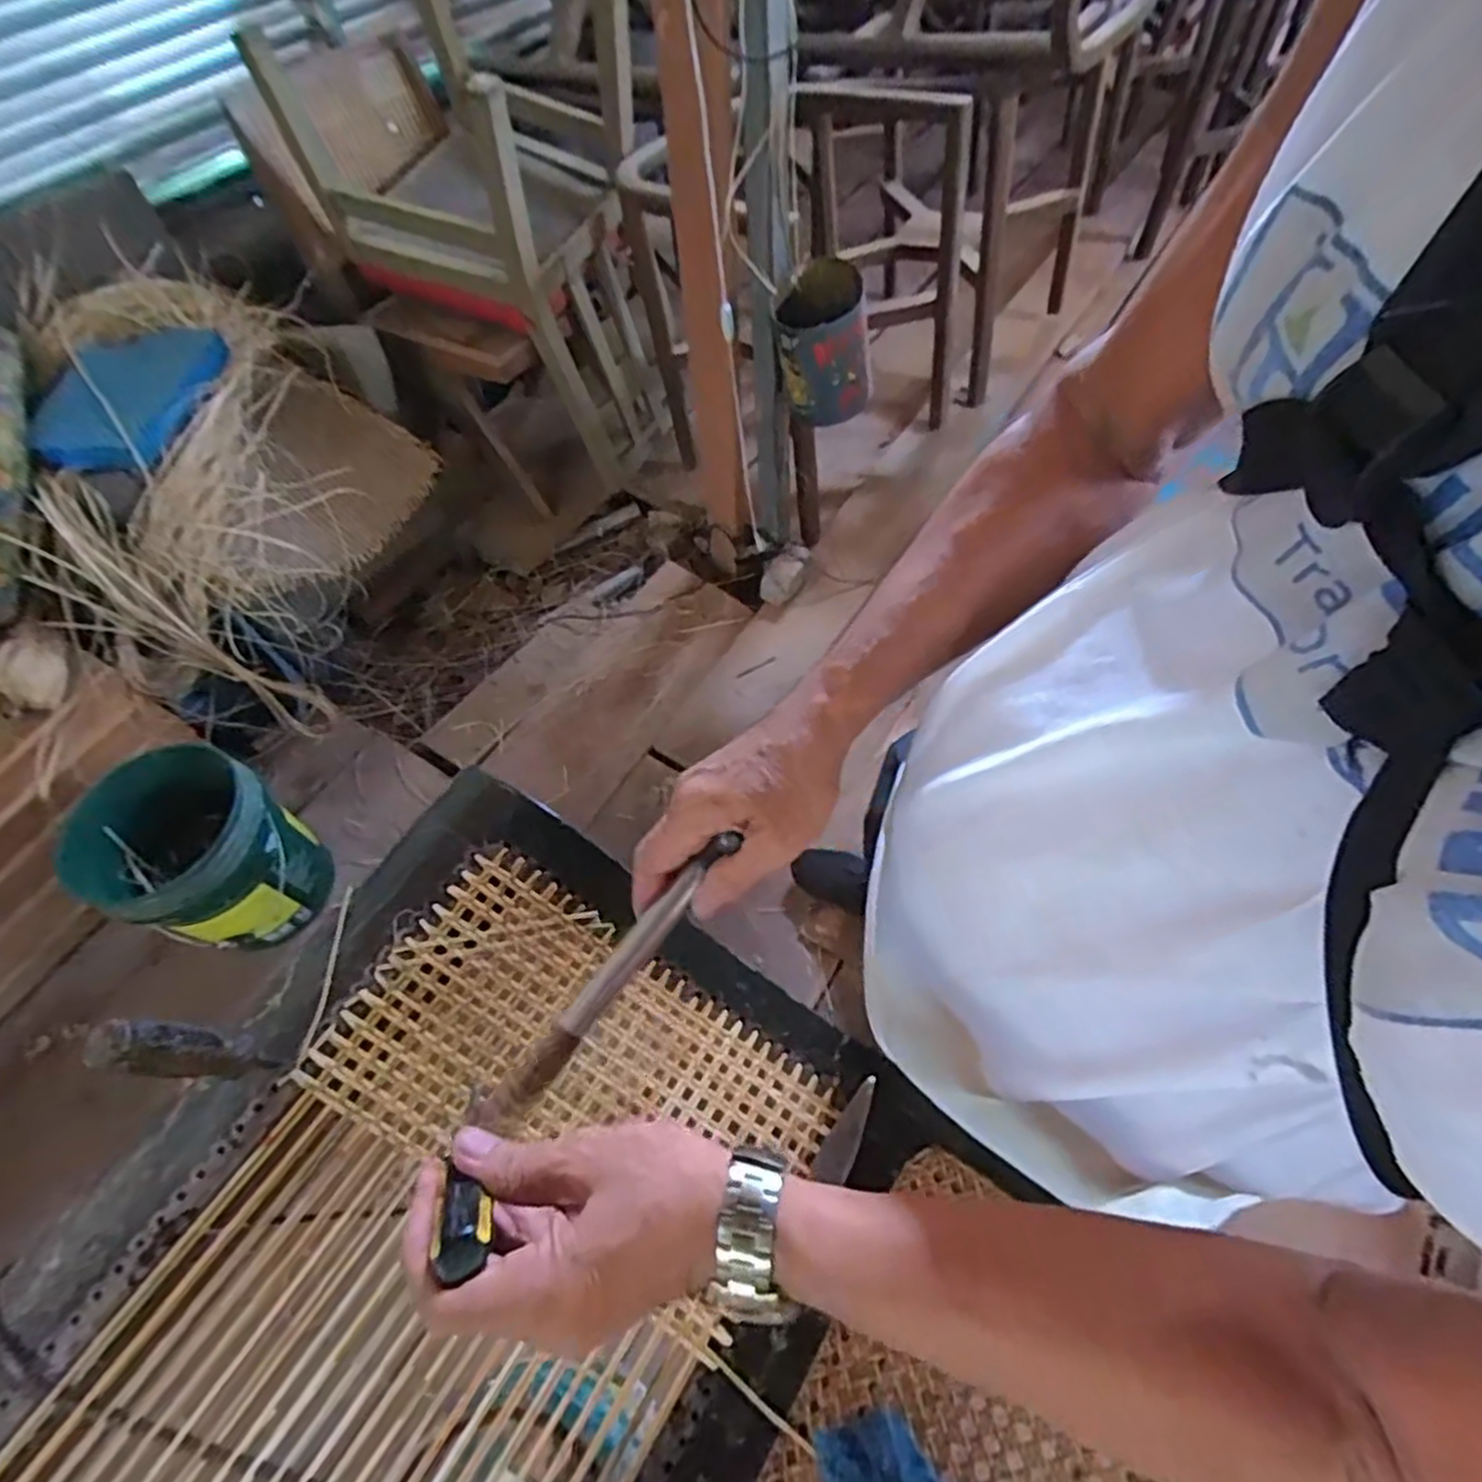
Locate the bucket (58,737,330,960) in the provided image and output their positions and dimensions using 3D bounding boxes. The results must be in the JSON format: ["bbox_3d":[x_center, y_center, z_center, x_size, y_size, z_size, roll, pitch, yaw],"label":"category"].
[{"bbox_3d":[-0.957,0.202,1.318,0.301,0.272,0.292,-2,59,3],"label":"bucket"}]

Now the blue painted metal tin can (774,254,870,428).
[{"bbox_3d":[0.138,-0.673,1.255,0.154,0.205,0.166,-3,59,2],"label":"blue painted metal tin can"}]

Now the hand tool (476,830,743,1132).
[{"bbox_3d":[-0.075,0.132,0.405,0.019,0.027,0.205,40,89,23],"label":"hand tool"}]

